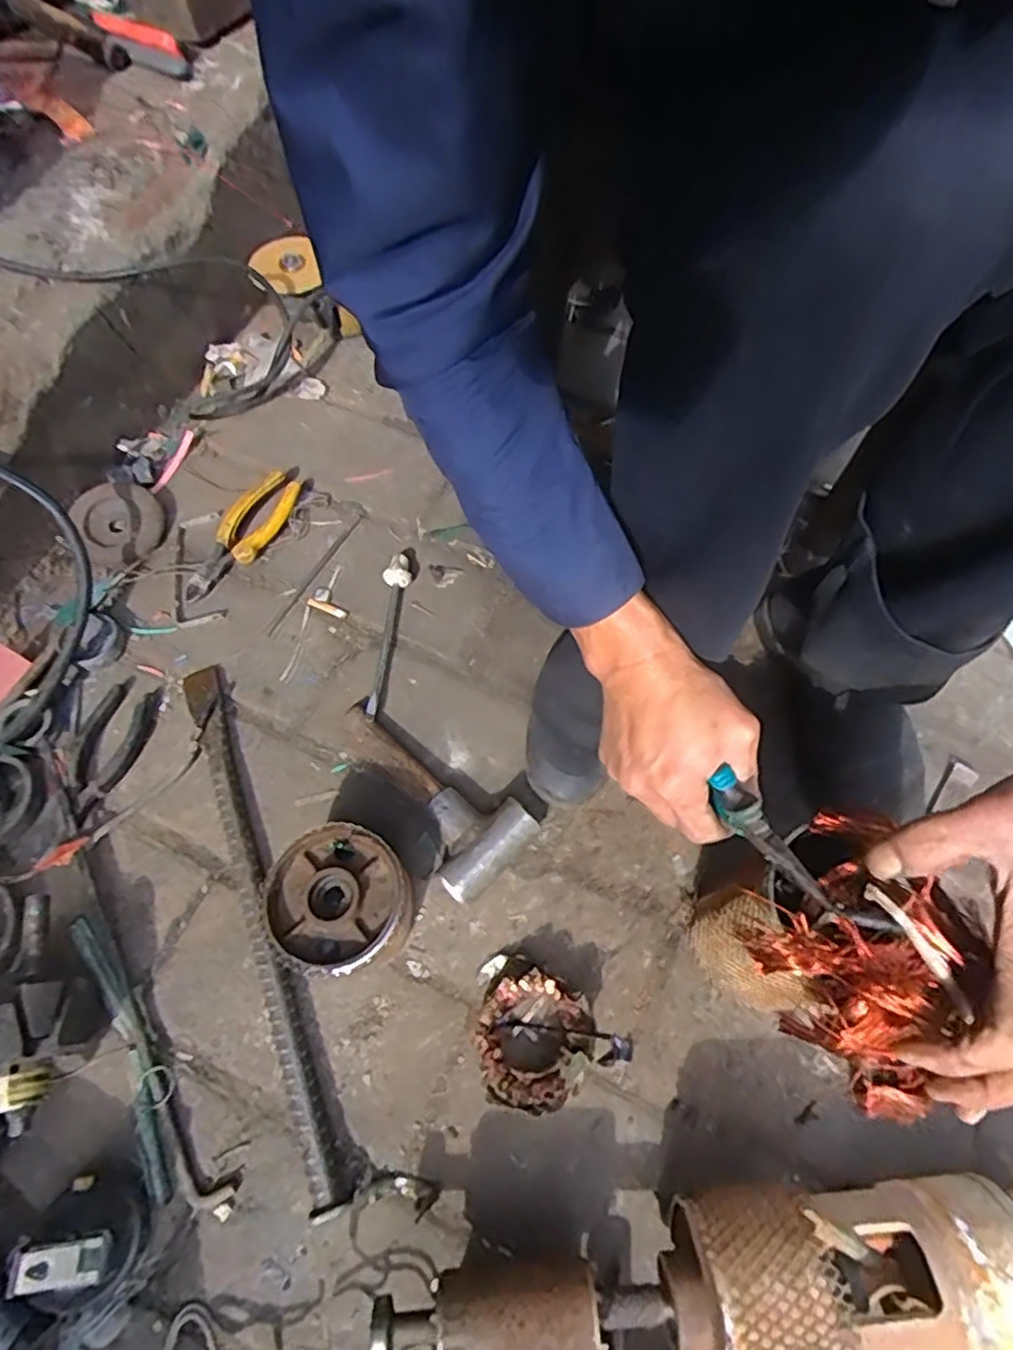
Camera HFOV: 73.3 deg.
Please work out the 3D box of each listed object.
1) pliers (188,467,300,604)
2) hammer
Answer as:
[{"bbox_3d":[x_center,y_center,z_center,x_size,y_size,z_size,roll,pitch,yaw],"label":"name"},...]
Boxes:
[{"bbox_3d":[-0.272,-0.145,0.696,0.051,0.023,0.162,26,67,11],"label":"pliers"},{"bbox_3d":[-0.074,0.099,0.578,0.191,0.040,0.085,38,70,16],"label":"hammer"}]

